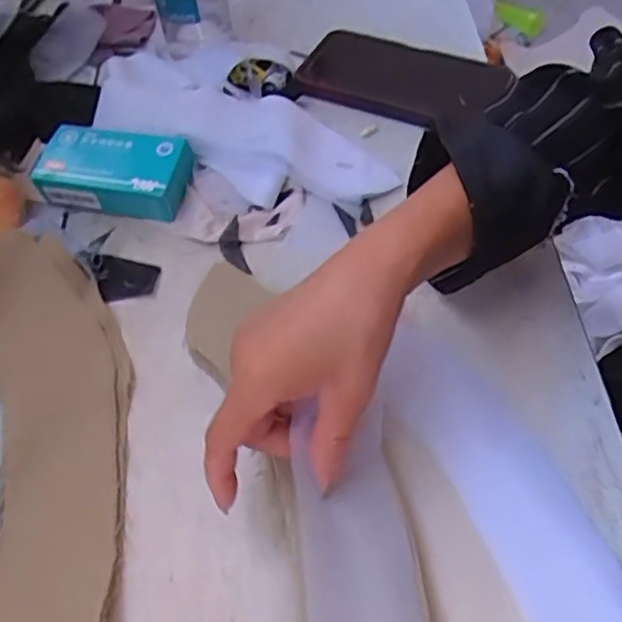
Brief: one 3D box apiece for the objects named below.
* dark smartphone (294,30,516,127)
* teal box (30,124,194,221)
[{"bbox_3d":[0.072,-0.193,0.544,0.159,0.008,0.086,19,59,17],"label":"dark smartphone"},{"bbox_3d":[-0.142,-0.102,0.484,0.103,0.035,0.054,9,56,11],"label":"teal box"}]

